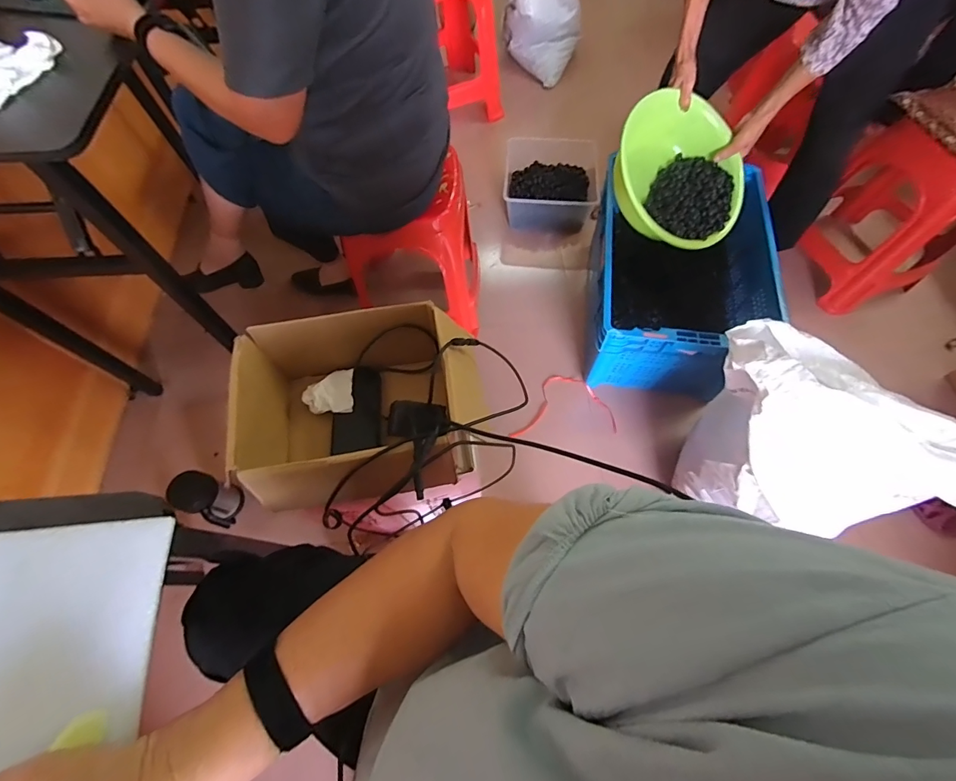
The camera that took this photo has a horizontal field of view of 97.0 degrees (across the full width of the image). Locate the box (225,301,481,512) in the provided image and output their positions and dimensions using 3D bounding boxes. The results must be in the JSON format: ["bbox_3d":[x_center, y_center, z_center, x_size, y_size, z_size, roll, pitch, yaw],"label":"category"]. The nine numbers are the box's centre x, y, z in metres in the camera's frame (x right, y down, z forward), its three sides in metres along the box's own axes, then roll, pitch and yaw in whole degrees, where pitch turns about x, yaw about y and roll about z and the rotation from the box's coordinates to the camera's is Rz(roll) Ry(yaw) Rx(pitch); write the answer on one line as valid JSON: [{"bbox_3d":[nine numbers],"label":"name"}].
[{"bbox_3d":[-0.157,0.025,0.617,0.320,0.163,0.261,-9,66,-4],"label":"box"}]

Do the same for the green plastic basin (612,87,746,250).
[{"bbox_3d":[0.462,-0.499,1.003,0.334,0.125,0.353,1,87,-19],"label":"green plastic basin"}]

